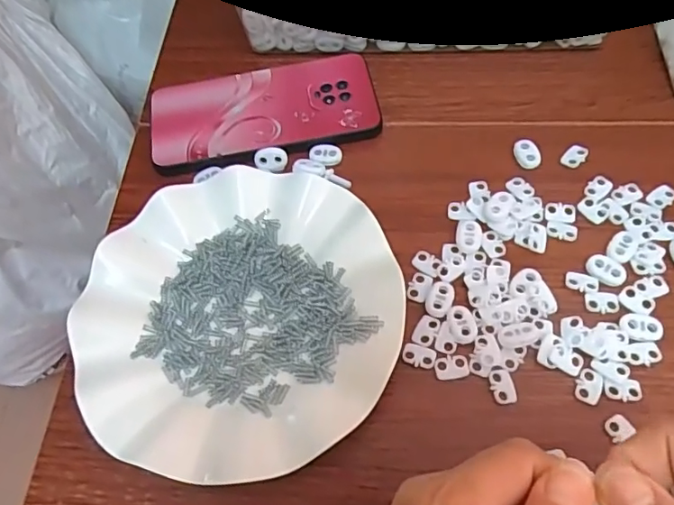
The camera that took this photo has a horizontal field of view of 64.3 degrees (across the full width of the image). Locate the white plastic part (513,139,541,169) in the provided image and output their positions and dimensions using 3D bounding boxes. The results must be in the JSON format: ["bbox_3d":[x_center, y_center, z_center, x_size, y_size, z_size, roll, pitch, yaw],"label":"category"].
[{"bbox_3d":[0.129,-0.067,0.365,0.014,0.005,0.025,-13,61,-5],"label":"white plastic part"}]

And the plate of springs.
[{"bbox_3d":[-0.055,0.033,0.312,0.177,0.020,0.182,-1,61,2],"label":"plate of springs"}]

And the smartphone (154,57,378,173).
[{"bbox_3d":[-0.054,-0.105,0.389,0.160,0.006,0.083,-14,61,-5],"label":"smartphone"}]

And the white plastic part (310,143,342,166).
[{"bbox_3d":[-0.008,-0.068,0.377,0.022,0.004,0.018,8,61,7],"label":"white plastic part"}]

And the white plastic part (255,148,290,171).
[{"bbox_3d":[-0.046,-0.065,0.374,0.022,0.007,0.015,0,61,3],"label":"white plastic part"}]

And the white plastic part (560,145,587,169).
[{"bbox_3d":[0.161,-0.066,0.361,0.013,0.004,0.020,39,69,21],"label":"white plastic part"}]

